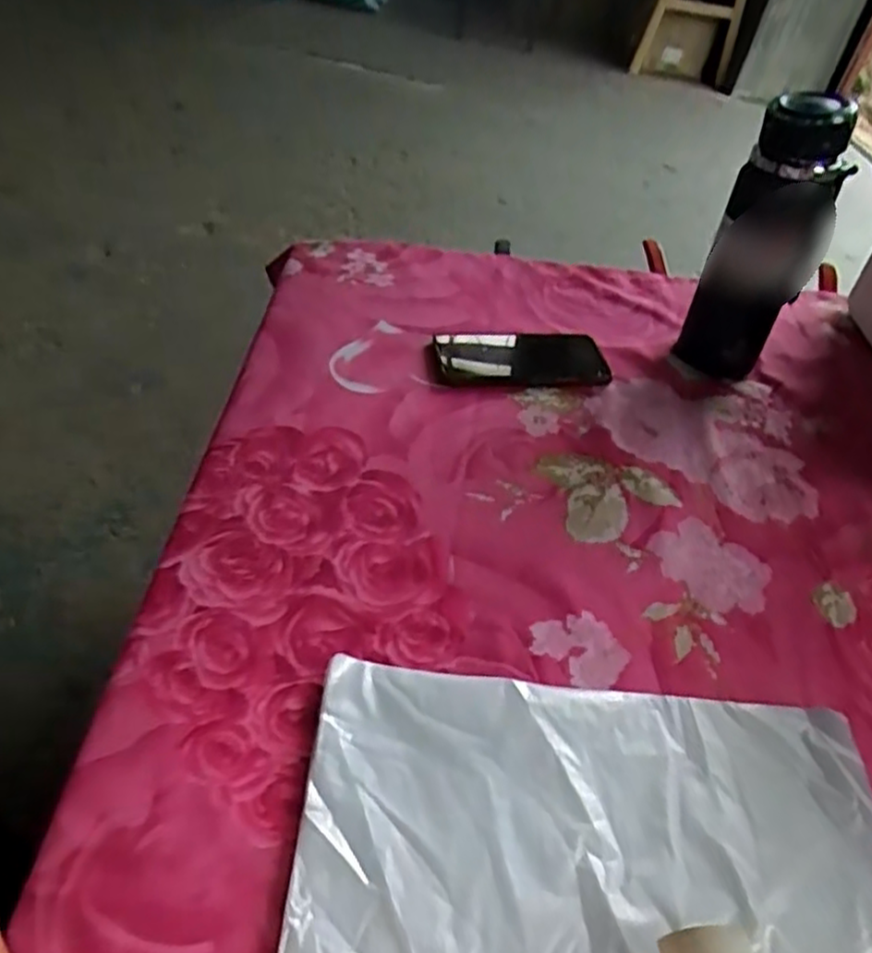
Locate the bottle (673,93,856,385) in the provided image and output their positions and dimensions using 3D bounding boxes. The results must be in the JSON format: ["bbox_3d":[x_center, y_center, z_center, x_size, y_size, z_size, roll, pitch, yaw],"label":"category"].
[{"bbox_3d":[0.288,-0.194,0.638,0.087,0.243,0.071,24,45,18],"label":"bottle"}]

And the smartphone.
[{"bbox_3d":[0.081,-0.115,0.691,0.168,0.010,0.087,0,43,-9],"label":"smartphone"}]

